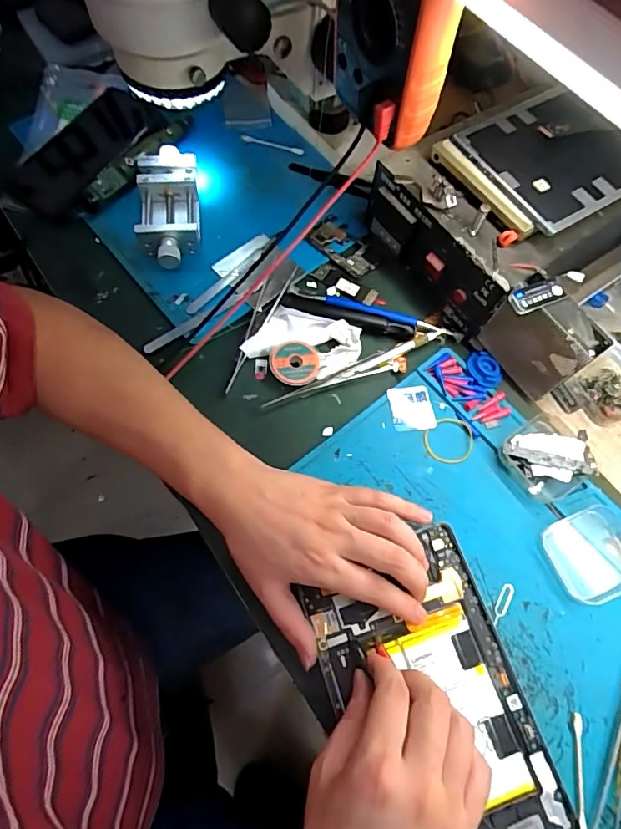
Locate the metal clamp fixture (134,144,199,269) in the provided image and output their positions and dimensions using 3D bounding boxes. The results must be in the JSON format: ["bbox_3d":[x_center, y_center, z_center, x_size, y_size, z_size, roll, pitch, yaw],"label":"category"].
[{"bbox_3d":[-0.141,-0.205,0.476,0.058,0.035,0.136,-5,68,-4],"label":"metal clamp fixture"}]

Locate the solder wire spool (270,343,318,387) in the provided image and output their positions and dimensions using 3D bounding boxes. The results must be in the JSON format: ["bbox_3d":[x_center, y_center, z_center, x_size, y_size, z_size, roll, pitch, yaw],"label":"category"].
[{"bbox_3d":[-0.014,-0.045,0.426,0.042,0.010,0.041,-5,68,-4],"label":"solder wire spool"}]

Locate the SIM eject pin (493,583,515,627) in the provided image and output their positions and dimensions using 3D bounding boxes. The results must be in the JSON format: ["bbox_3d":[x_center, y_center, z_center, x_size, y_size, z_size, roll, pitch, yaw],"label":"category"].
[{"bbox_3d":[0.145,0.143,0.361,0.008,0.004,0.034,32,70,11],"label":"SIM eject pin"}]

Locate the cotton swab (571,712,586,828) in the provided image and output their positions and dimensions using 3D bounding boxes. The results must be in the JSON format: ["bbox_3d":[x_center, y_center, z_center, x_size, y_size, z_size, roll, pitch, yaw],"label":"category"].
[{"bbox_3d":[0.179,0.240,0.318,0.008,0.008,0.070,11,68,2],"label":"cotton swab"}]

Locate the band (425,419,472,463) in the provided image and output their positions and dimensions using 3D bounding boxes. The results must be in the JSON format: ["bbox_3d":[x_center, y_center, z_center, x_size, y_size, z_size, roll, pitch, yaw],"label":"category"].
[{"bbox_3d":[0.119,0.022,0.412,0.042,0.004,0.041,1,68,-2],"label":"band"}]

